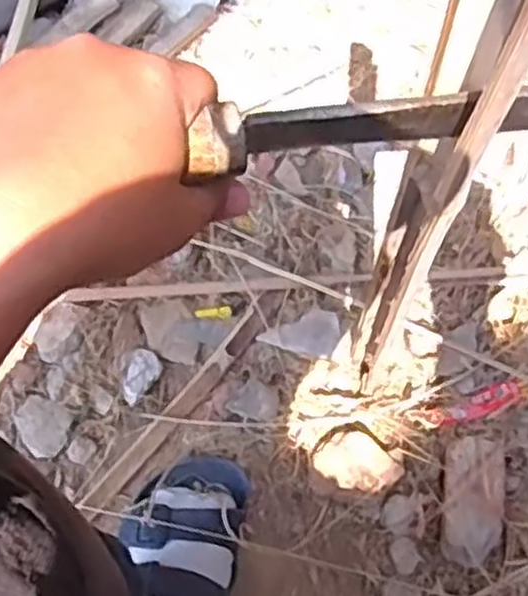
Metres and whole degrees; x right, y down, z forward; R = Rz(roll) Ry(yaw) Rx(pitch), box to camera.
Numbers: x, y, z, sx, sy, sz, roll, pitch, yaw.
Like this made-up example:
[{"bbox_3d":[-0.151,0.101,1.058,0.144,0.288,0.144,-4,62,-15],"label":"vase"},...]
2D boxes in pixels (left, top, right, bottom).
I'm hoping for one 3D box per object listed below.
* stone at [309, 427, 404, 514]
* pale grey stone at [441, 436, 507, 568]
[{"bbox_3d":[0.087,0.160,0.741,0.077,0.027,0.067,30,68,12],"label":"stone"},{"bbox_3d":[0.189,0.182,0.706,0.056,0.040,0.111,9,65,3],"label":"pale grey stone"}]

